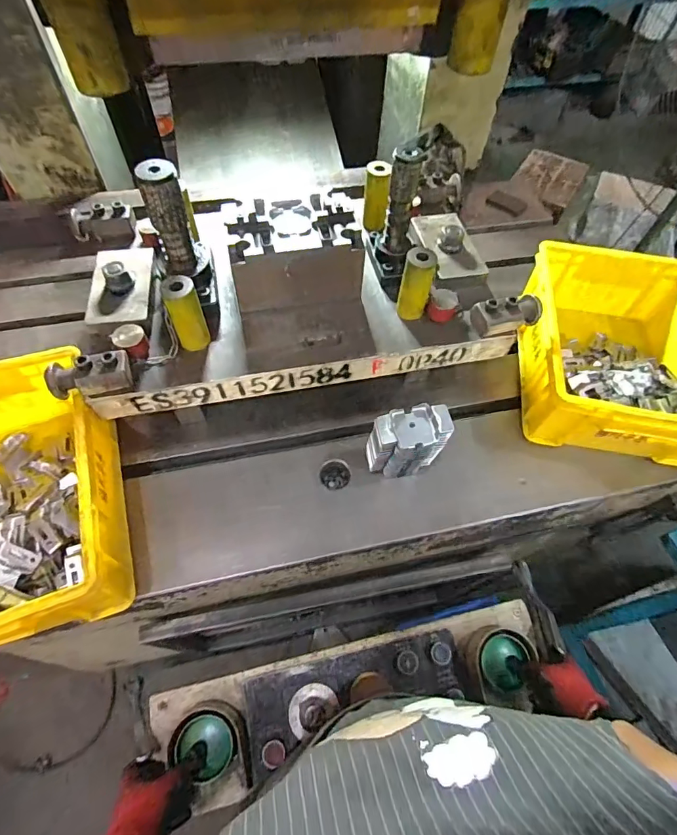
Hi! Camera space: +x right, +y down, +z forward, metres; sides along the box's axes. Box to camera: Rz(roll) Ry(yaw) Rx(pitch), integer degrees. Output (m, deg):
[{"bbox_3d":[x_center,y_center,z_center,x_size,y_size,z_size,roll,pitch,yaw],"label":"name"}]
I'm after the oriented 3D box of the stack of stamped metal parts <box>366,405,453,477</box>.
[{"bbox_3d":[0.090,0.043,0.589,0.093,0.147,0.054,-6,59,-6],"label":"stack of stamped metal parts"}]

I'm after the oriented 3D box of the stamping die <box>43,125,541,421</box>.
[{"bbox_3d":[-0.061,-0.237,0.613,0.630,0.200,0.333,-9,59,-8],"label":"stamping die"}]

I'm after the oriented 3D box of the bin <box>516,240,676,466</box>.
[{"bbox_3d":[0.444,-0.110,0.705,0.273,0.133,0.358,13,59,6],"label":"bin"}]

